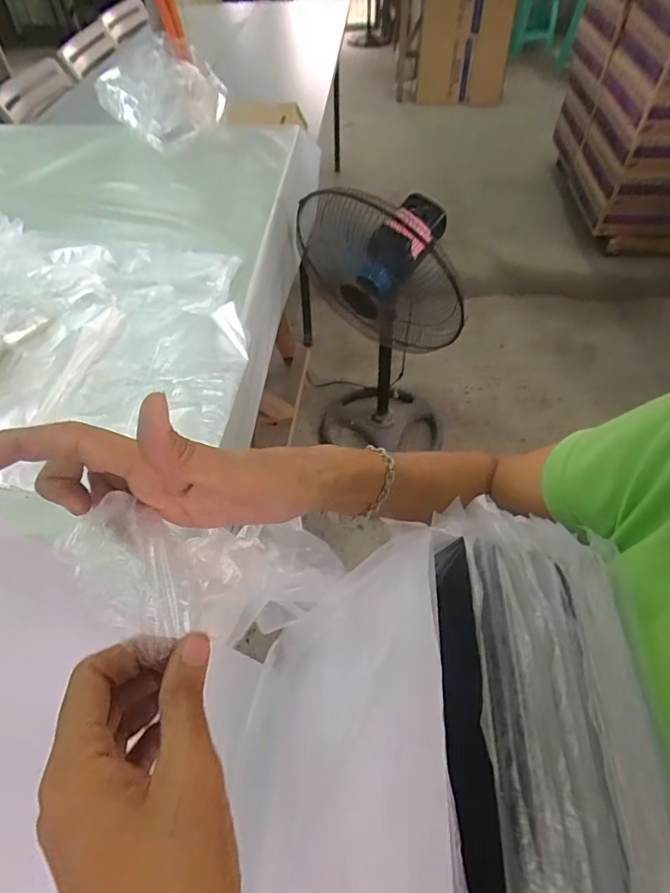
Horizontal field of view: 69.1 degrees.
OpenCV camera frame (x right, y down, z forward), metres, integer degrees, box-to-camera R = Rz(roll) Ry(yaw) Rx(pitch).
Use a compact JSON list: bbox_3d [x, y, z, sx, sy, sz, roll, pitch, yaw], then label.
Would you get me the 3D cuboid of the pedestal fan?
[{"bbox_3d":[0.126,-0.291,1.274,0.380,0.864,0.331,20,55,16],"label":"pedestal fan"}]

